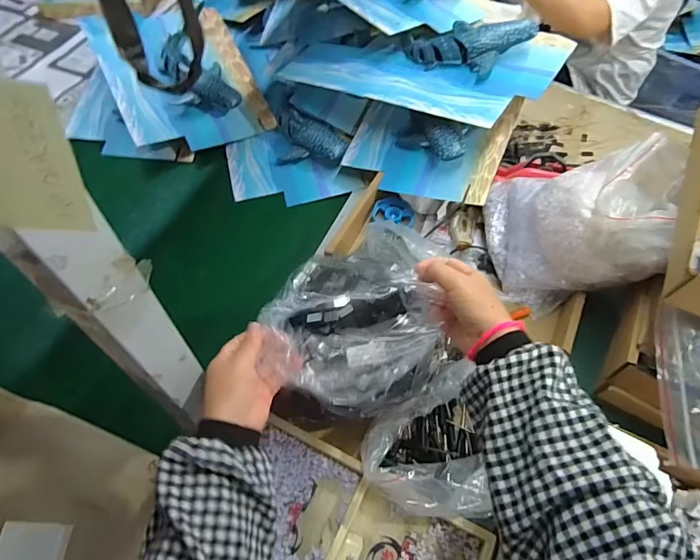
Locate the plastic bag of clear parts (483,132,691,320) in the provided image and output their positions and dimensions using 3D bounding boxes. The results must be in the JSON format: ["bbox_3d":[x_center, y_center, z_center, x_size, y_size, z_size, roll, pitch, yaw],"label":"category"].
[{"bbox_3d":[0.338,-0.077,0.684,0.272,0.183,0.176,-9,27,48],"label":"plastic bag of clear parts"}]

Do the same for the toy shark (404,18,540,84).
[{"bbox_3d":[0.195,-0.392,0.756,0.219,0.072,0.099,0,56,19],"label":"toy shark"}]

